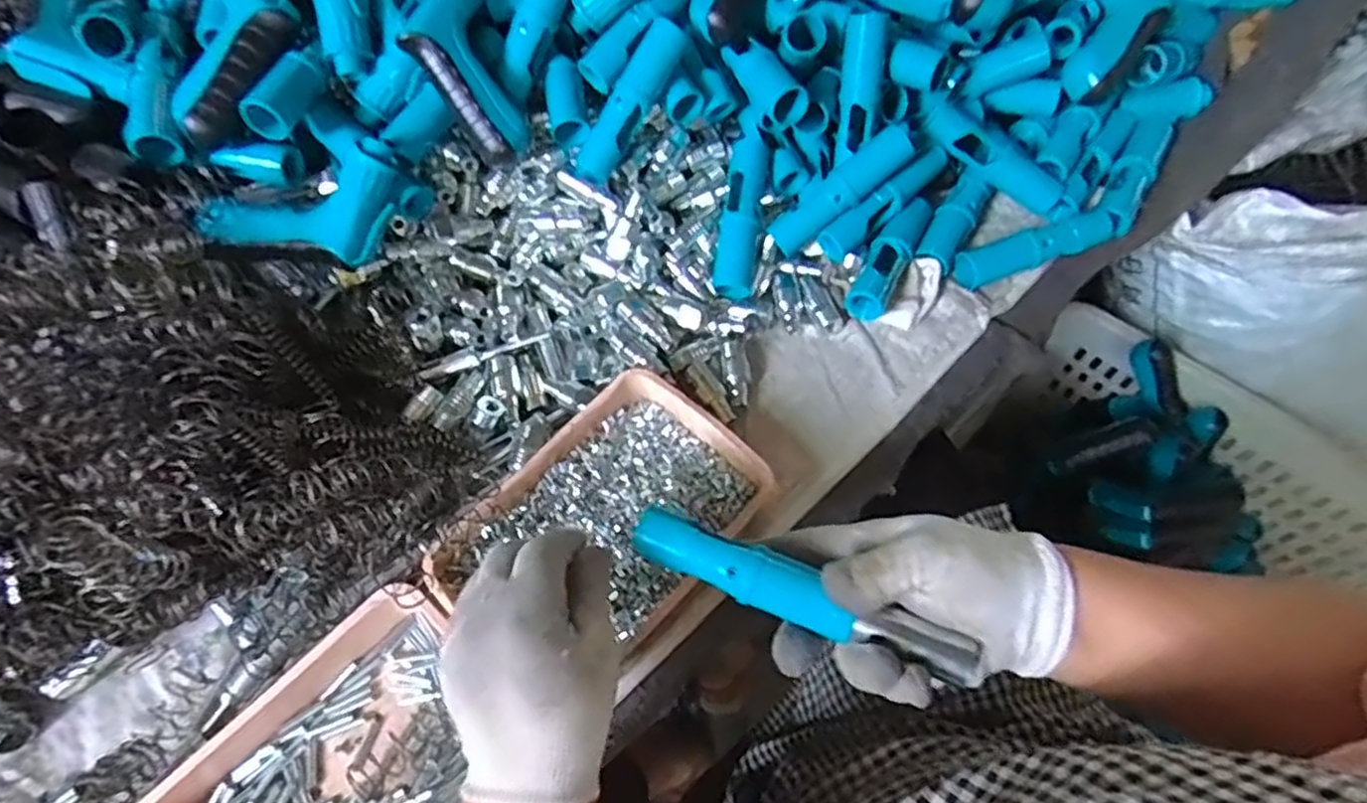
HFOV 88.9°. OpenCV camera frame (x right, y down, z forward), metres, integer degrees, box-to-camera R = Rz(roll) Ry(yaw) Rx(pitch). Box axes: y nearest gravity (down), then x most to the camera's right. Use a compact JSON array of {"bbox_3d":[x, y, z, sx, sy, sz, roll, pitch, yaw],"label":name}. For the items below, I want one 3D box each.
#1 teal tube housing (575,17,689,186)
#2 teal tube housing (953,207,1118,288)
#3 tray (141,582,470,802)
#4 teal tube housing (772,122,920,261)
[{"bbox_3d":[-0.040,-0.223,0.523,0.026,0.025,0.125,38,102,19],"label":"teal tube housing"},{"bbox_3d":[0.278,-0.120,0.549,0.132,0.033,0.024,-19,63,-7],"label":"teal tube housing"},{"bbox_3d":[-0.198,0.217,0.396,0.145,0.042,0.198,39,70,21],"label":"tray"},{"bbox_3d":[0.119,-0.163,0.534,0.121,0.025,0.030,-38,62,22],"label":"teal tube housing"}]

